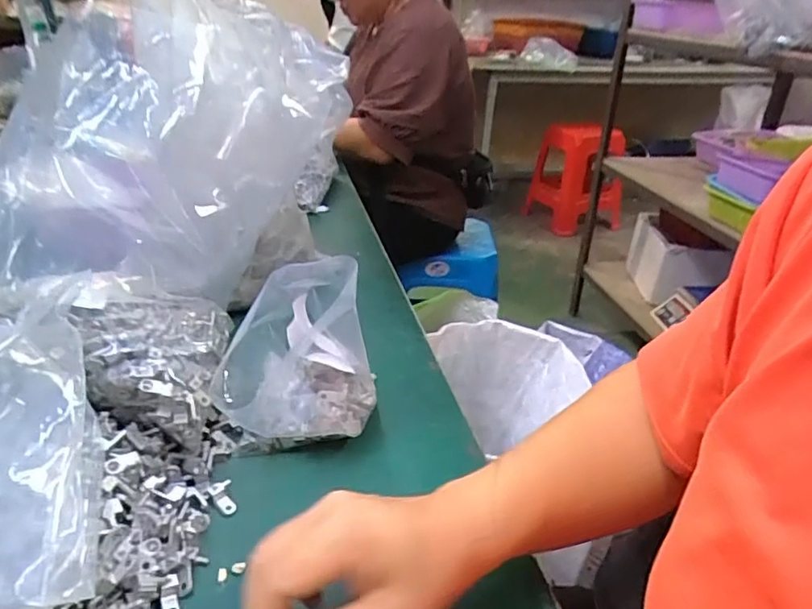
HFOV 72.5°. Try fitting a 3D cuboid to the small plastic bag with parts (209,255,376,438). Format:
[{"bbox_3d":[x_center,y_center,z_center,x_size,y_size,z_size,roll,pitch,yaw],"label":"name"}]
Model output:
[{"bbox_3d":[-0.085,0.043,0.417,0.120,0.148,0.089,-13,32,-24],"label":"small plastic bag with parts"}]

